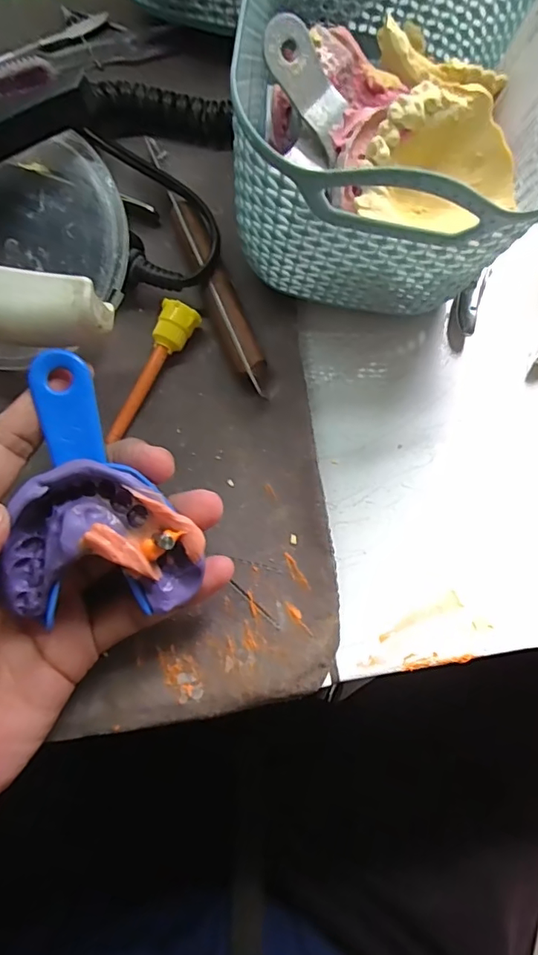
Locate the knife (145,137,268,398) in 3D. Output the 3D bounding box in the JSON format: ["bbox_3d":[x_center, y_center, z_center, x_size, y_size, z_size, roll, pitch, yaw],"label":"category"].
[{"bbox_3d":[-0.031,-0.102,0.233,0.014,0.013,0.142,-22,79,-4],"label":"knife"}]

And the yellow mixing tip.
[{"bbox_3d":[-0.052,-0.046,0.222,0.015,0.013,0.066,26,80,6],"label":"yellow mixing tip"}]

